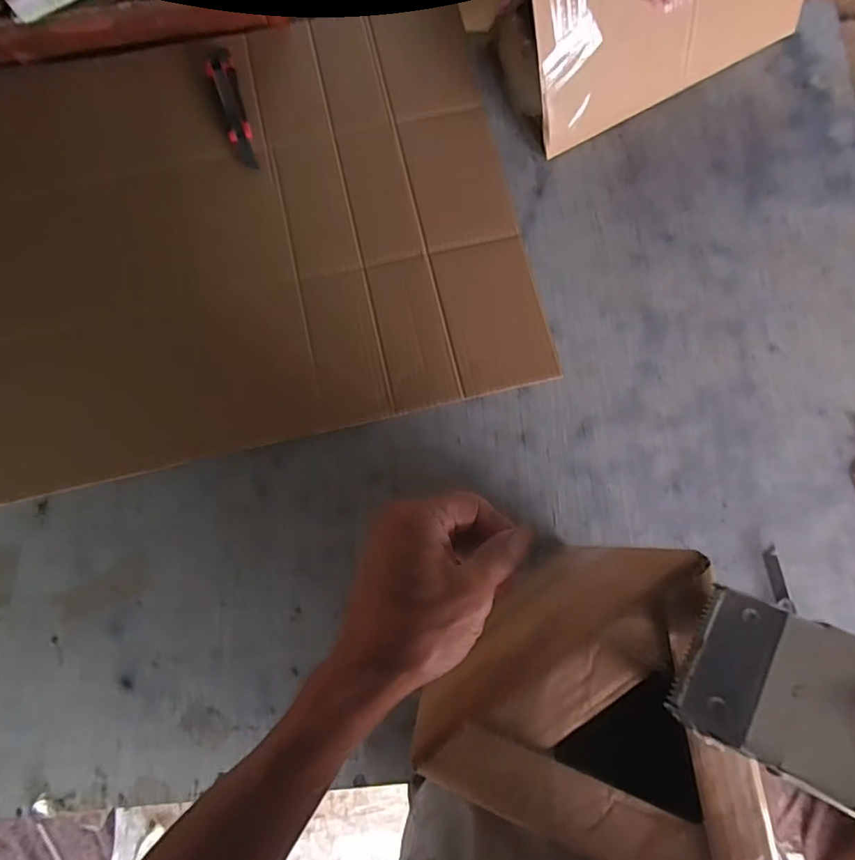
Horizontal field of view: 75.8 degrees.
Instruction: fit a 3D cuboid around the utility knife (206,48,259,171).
[{"bbox_3d":[-0.258,-0.426,0.727,0.031,0.023,0.169,-17,81,-3],"label":"utility knife"}]

